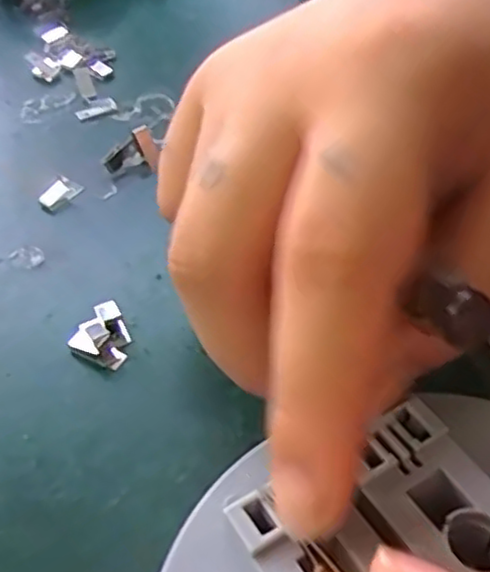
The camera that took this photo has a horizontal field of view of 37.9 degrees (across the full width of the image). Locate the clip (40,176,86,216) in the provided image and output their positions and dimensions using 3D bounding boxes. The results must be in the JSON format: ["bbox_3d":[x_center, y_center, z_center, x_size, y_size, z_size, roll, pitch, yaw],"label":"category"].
[{"bbox_3d":[-0.057,-0.028,0.221,0.007,0.005,0.015,23,49,21],"label":"clip"}]

